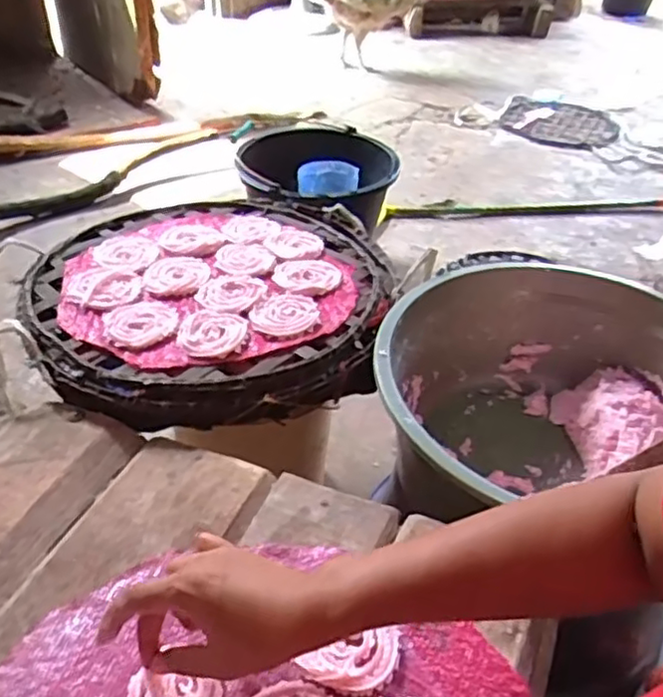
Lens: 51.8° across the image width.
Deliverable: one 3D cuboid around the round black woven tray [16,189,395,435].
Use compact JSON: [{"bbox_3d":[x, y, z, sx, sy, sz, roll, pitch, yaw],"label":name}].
[{"bbox_3d":[-0.142,-0.081,0.827,0.407,0.040,0.438,2,39,-2],"label":"round black woven tray"}]

